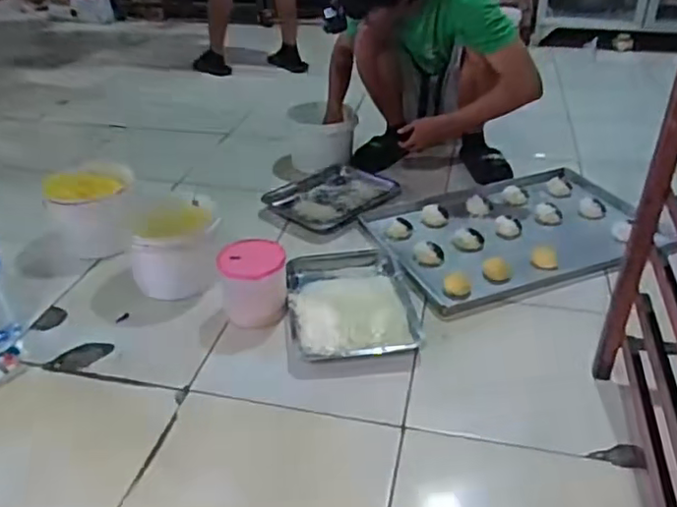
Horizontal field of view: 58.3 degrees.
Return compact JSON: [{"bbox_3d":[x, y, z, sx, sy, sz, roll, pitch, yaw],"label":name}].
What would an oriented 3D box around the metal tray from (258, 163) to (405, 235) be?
[{"bbox_3d":[-0.012,-0.172,1.823,0.293,0.037,0.382,27,41,36],"label":"metal tray"}]

